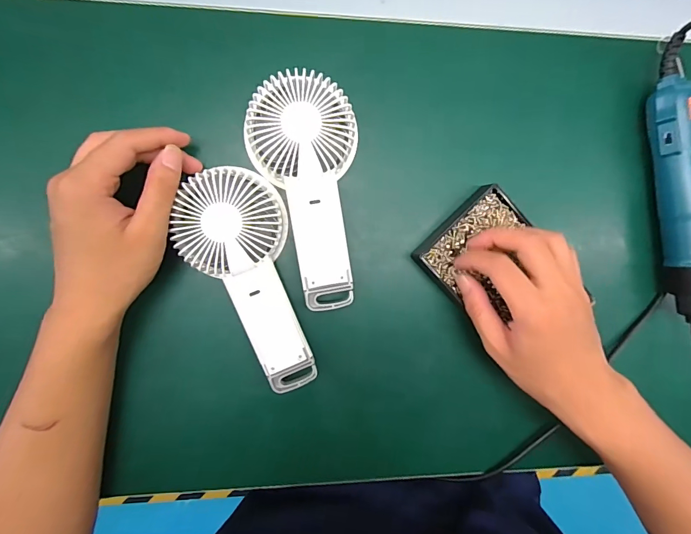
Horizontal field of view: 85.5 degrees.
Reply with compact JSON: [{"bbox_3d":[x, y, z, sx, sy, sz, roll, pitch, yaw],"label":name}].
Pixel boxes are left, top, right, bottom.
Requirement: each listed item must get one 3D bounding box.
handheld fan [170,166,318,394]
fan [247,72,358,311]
[{"bbox_3d":[-0.071,0.013,0.295,0.074,0.043,0.176,-18,99,1],"label":"handheld fan"},{"bbox_3d":[-0.028,-0.054,0.292,0.076,0.030,0.175,-5,95,-6],"label":"fan"}]

